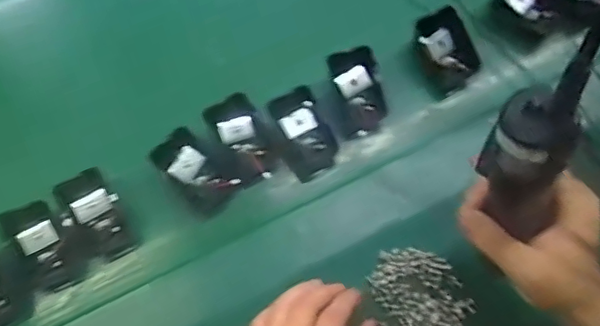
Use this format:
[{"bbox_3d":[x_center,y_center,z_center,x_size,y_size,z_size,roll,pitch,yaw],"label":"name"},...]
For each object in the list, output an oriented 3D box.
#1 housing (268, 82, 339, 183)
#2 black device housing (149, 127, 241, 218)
[{"bbox_3d":[0.001,-0.023,0.525,0.040,0.018,0.072,-27,92,-8],"label":"housing"},{"bbox_3d":[-0.093,0.011,0.509,0.047,0.024,0.079,-43,115,4],"label":"black device housing"}]

